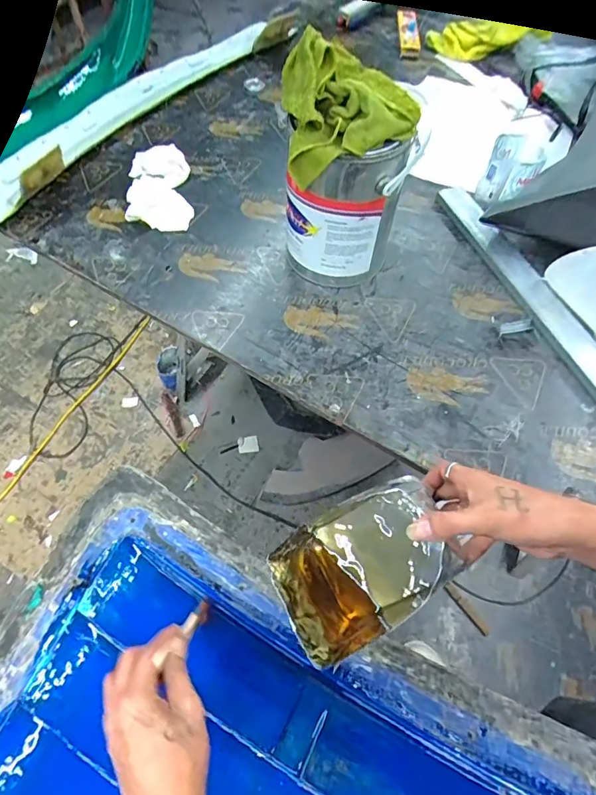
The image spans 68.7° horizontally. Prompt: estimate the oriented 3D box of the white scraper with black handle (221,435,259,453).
[{"bbox_3d":[-0.199,0.161,1.498,0.129,0.024,0.067,-3,60,-3],"label":"white scraper with black handle"}]

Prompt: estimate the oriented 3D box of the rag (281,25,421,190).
[{"bbox_3d":[0.061,-0.368,0.545,0.153,0.100,0.159,-6,62,-2],"label":"rag"}]

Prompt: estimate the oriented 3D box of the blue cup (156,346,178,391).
[{"bbox_3d":[-0.468,-0.105,1.562,0.092,0.080,0.139,-2,60,-3],"label":"blue cup"}]

